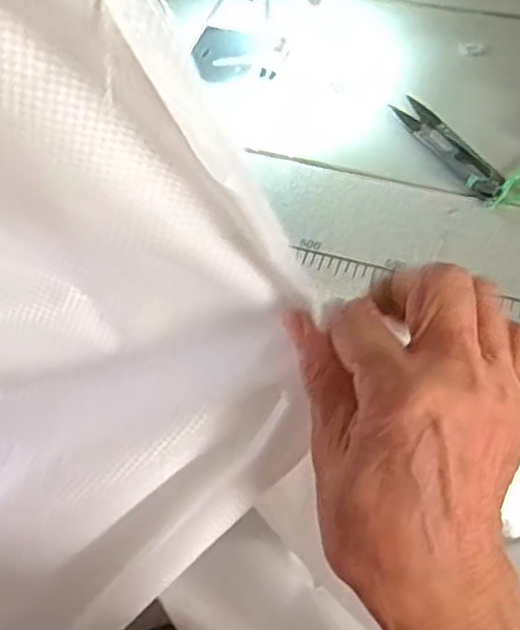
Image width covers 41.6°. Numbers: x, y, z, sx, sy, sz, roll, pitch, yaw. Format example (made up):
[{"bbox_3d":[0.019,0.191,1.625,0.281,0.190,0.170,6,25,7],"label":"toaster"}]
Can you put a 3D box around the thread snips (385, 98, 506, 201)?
[{"bbox_3d":[0.116,-0.106,0.422,0.020,0.011,0.097,-24,59,-11],"label":"thread snips"}]

